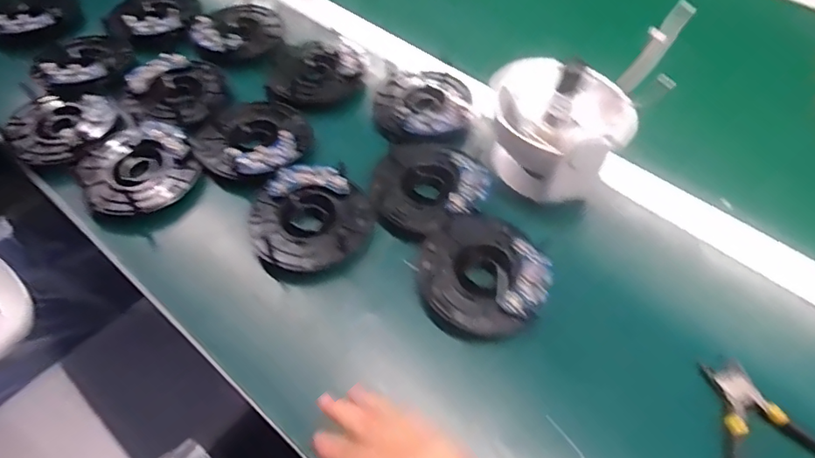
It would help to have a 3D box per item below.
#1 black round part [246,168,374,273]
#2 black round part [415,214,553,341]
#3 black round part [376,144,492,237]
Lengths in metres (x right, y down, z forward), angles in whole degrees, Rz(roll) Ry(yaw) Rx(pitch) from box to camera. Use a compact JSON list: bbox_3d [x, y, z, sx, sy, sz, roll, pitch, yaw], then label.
[{"bbox_3d":[-0.085,-0.009,0.457,0.101,0.022,0.093,0,53,-1],"label":"black round part"},{"bbox_3d":[0.062,0.034,0.428,0.099,0.021,0.101,0,53,-1],"label":"black round part"},{"bbox_3d":[0.019,-0.043,0.477,0.101,0.016,0.095,0,53,-1],"label":"black round part"}]

